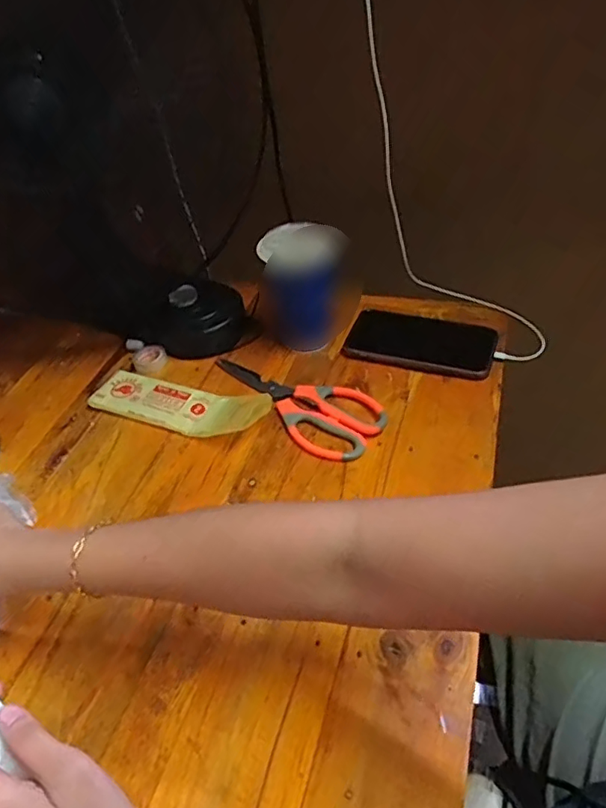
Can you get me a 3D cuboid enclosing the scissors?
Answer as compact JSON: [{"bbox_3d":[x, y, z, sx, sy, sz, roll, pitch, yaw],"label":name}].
[{"bbox_3d":[-0.012,-0.008,0.561,0.195,0.010,0.080,30,55,32],"label":"scissors"}]

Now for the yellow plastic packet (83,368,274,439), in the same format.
[{"bbox_3d":[-0.126,0.000,0.564,0.185,0.017,0.056,12,47,19],"label":"yellow plastic packet"}]

